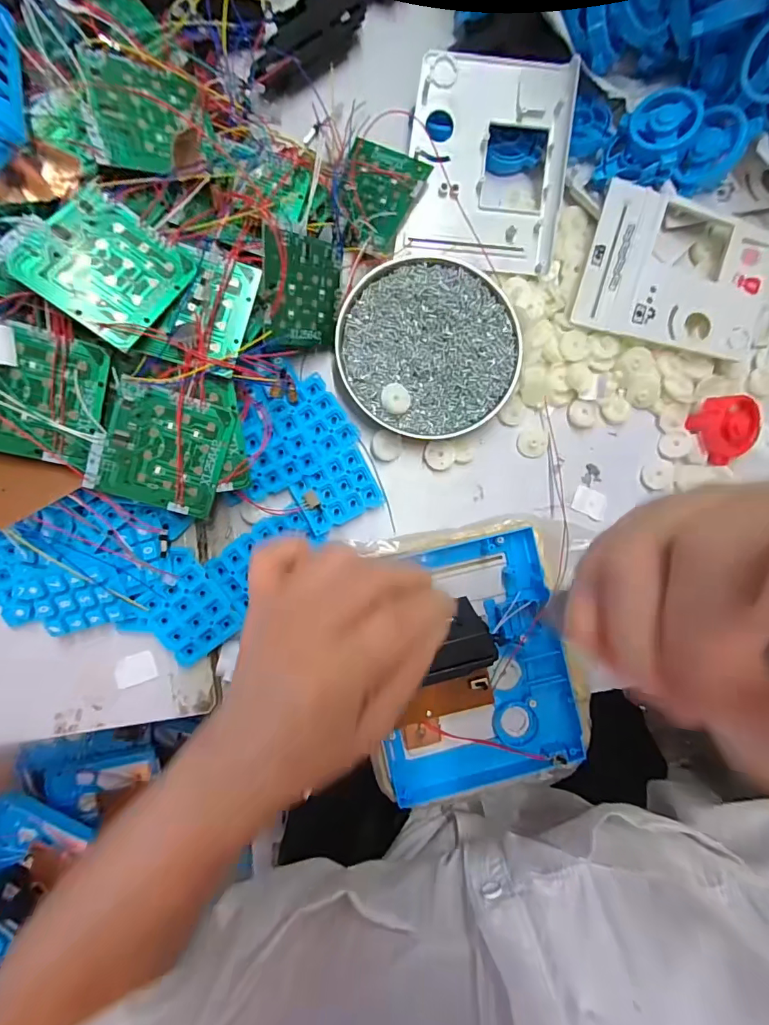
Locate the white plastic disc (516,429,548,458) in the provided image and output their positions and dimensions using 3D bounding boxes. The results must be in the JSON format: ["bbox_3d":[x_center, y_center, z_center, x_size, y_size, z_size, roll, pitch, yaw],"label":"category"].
[{"bbox_3d":[0.118,-0.055,0.357,0.024,0.004,0.023,0,88,-4],"label":"white plastic disc"}]

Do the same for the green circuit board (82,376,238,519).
[{"bbox_3d":[-0.138,-0.038,0.279,0.073,0.005,0.072,17,100,-15],"label":"green circuit board"}]

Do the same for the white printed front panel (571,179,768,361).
[{"bbox_3d":[0.226,-0.184,0.348,0.144,0.017,0.111,13,87,-4],"label":"white printed front panel"}]

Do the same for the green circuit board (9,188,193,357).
[{"bbox_3d":[-0.152,-0.136,0.248,0.067,0.004,0.070,35,68,-17],"label":"green circuit board"}]

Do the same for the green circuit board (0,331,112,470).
[{"bbox_3d":[-0.202,-0.066,0.254,0.070,0.005,0.072,14,100,-21],"label":"green circuit board"}]

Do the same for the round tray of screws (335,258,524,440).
[{"bbox_3d":[0.034,-0.125,0.343,0.133,0.017,0.128,0,88,-4],"label":"round tray of screws"}]

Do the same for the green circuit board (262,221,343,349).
[{"bbox_3d":[-0.055,-0.150,0.310,0.004,0.071,0.068,21,117,28],"label":"green circuit board"}]

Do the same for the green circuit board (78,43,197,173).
[{"bbox_3d":[-0.143,-0.238,0.270,0.060,0.004,0.071,-10,85,-30],"label":"green circuit board"}]

